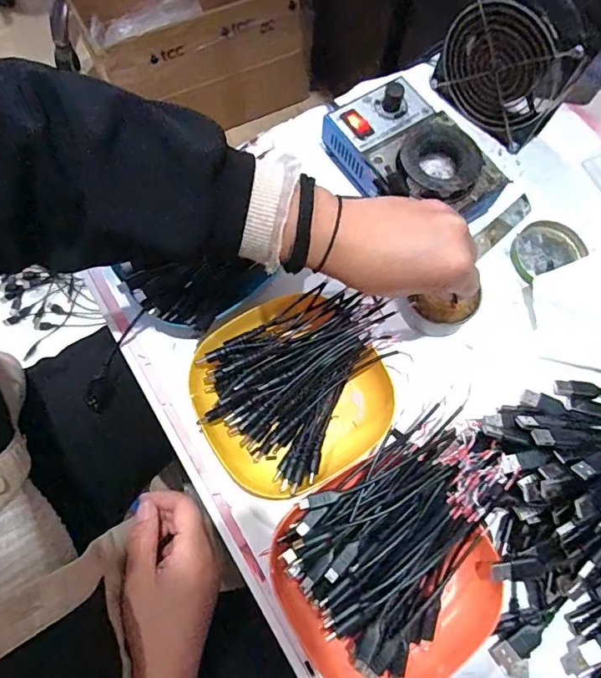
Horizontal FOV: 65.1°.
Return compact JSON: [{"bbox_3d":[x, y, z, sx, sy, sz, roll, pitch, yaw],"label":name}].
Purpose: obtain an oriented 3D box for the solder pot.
[{"bbox_3d":[0.098,-0.163,0.428,0.101,0.061,0.149,-31,74,-12],"label":"solder pot"}]

